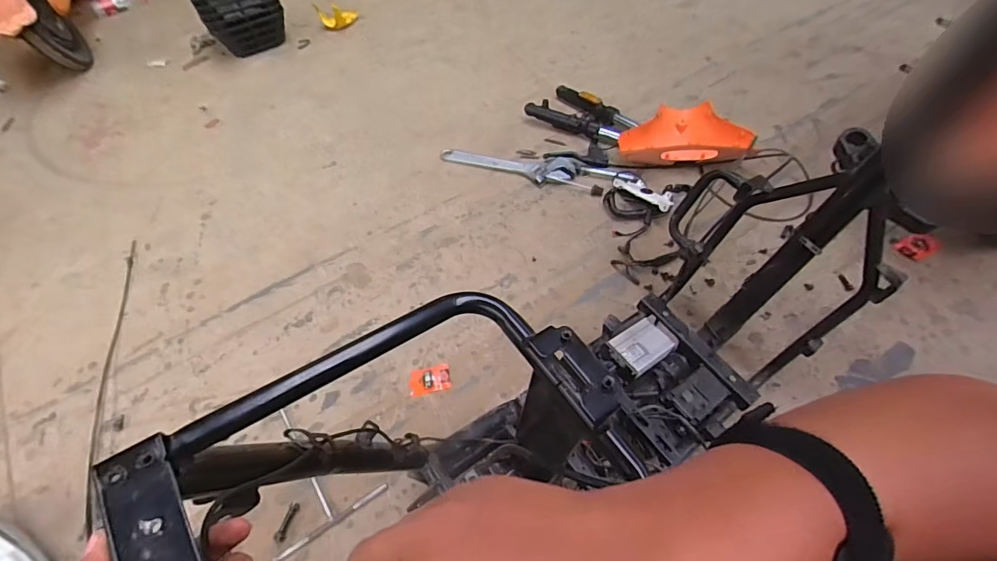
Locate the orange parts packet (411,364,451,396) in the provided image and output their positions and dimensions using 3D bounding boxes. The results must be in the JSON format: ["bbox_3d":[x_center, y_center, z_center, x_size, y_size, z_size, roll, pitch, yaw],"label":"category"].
[{"bbox_3d":[-0.126,0.182,0.858,0.074,0.006,0.052,-11,51,-1],"label":"orange parts packet"}]

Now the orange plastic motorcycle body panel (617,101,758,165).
[{"bbox_3d":[0.438,-0.328,1.109,0.290,0.091,0.176,7,54,13],"label":"orange plastic motorcycle body panel"}]

